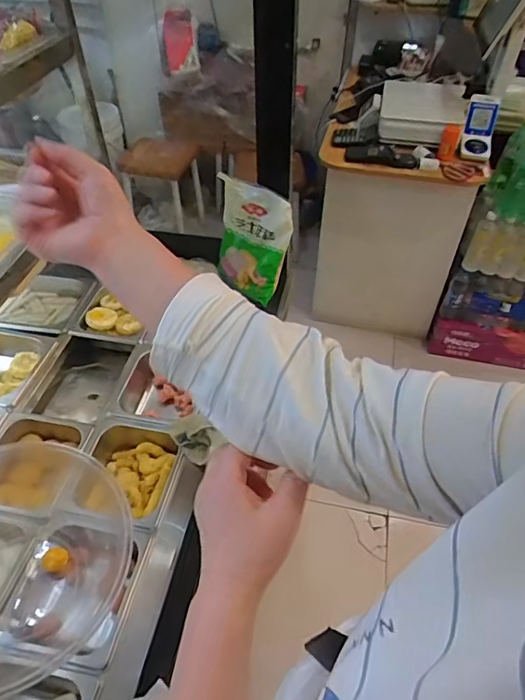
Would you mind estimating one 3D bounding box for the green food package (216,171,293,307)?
[{"bbox_3d":[-0.026,-0.227,1.006,0.184,0.218,0.042,37,39,23],"label":"green food package"}]

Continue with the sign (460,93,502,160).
[{"bbox_3d":[0.663,-0.681,1.504,0.092,0.036,0.206,13,84,11],"label":"sign"}]

